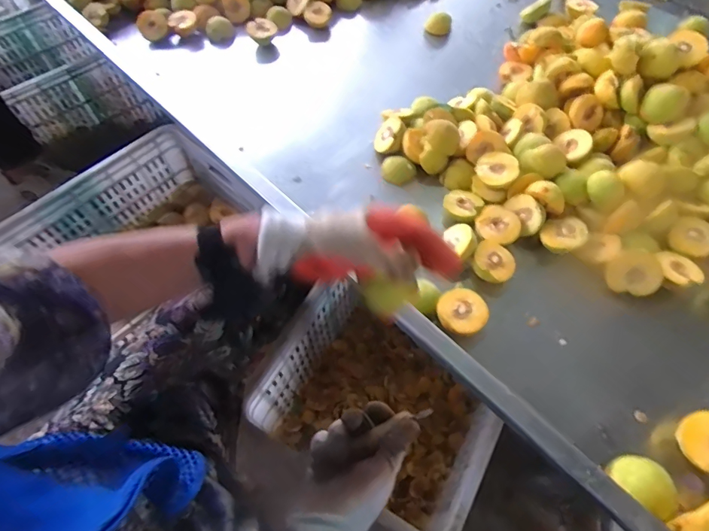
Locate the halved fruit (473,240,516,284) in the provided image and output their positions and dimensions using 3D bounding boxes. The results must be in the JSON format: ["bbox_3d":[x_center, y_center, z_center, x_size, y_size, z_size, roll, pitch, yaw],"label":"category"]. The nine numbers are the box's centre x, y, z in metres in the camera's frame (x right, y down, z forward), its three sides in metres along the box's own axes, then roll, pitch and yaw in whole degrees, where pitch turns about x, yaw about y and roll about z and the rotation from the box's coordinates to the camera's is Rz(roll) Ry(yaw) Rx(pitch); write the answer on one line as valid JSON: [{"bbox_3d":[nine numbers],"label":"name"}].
[{"bbox_3d":[0.190,0.000,0.595,0.057,0.035,0.059,0,59,0],"label":"halved fruit"}]

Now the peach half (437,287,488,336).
[{"bbox_3d":[0.138,0.063,0.557,0.060,0.035,0.055,0,59,0],"label":"peach half"}]

